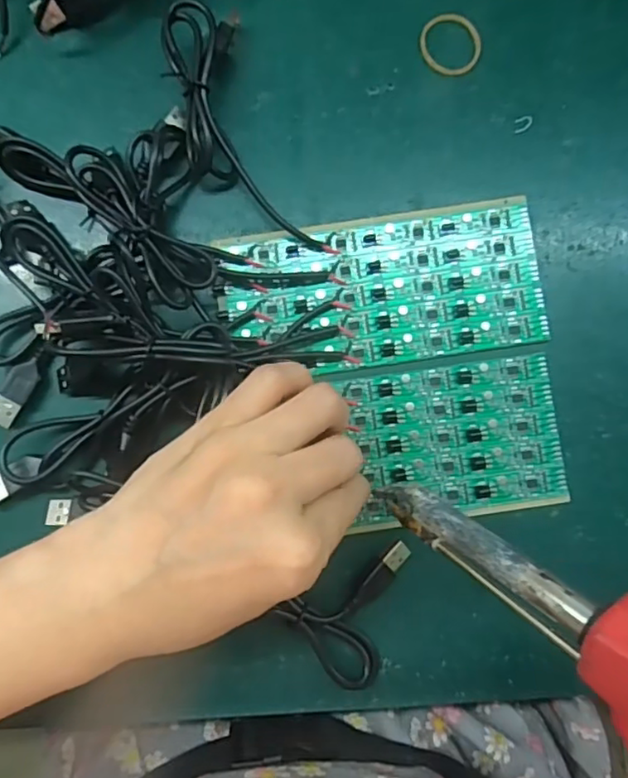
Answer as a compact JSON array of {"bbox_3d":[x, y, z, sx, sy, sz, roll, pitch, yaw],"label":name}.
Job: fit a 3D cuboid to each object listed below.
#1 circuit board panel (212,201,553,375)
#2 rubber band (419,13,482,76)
[{"bbox_3d":[0.034,-0.047,0.285,0.147,0.004,0.071,-9,87,-1],"label":"circuit board panel"},{"bbox_3d":[0.068,-0.171,0.293,0.030,0.004,0.030,0,87,-1],"label":"rubber band"}]

